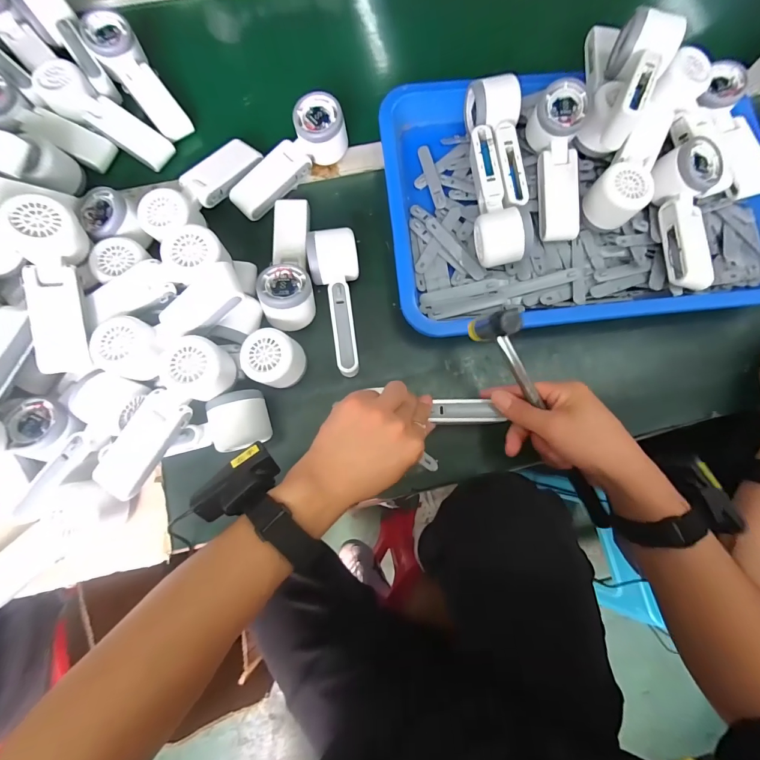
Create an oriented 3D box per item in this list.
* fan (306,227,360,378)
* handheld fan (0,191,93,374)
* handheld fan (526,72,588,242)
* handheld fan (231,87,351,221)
[{"bbox_3d":[-0.045,-0.085,0.410,0.052,0.057,0.157,-8,79,-2],"label":"fan"},{"bbox_3d":[-0.316,-0.088,0.355,0.057,0.053,0.163,-6,93,-2],"label":"handheld fan"},{"bbox_3d":[0.211,-0.251,0.434,0.056,0.046,0.171,-4,96,-1],"label":"handheld fan"},{"bbox_3d":[-0.109,-0.262,0.439,0.055,0.059,0.158,44,82,7],"label":"handheld fan"}]

